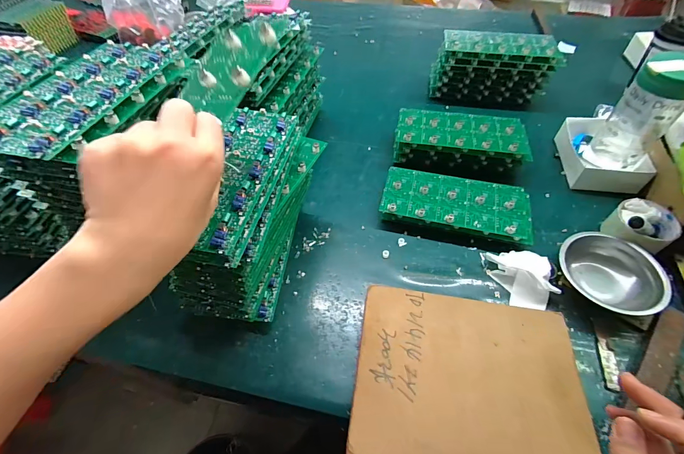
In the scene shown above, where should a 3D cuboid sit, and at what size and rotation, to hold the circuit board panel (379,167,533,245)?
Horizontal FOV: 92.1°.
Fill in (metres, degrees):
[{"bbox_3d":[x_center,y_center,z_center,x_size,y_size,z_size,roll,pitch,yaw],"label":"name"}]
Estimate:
[{"bbox_3d":[0.190,-0.034,0.558,0.238,0.047,0.113,10,53,10],"label":"circuit board panel"}]

